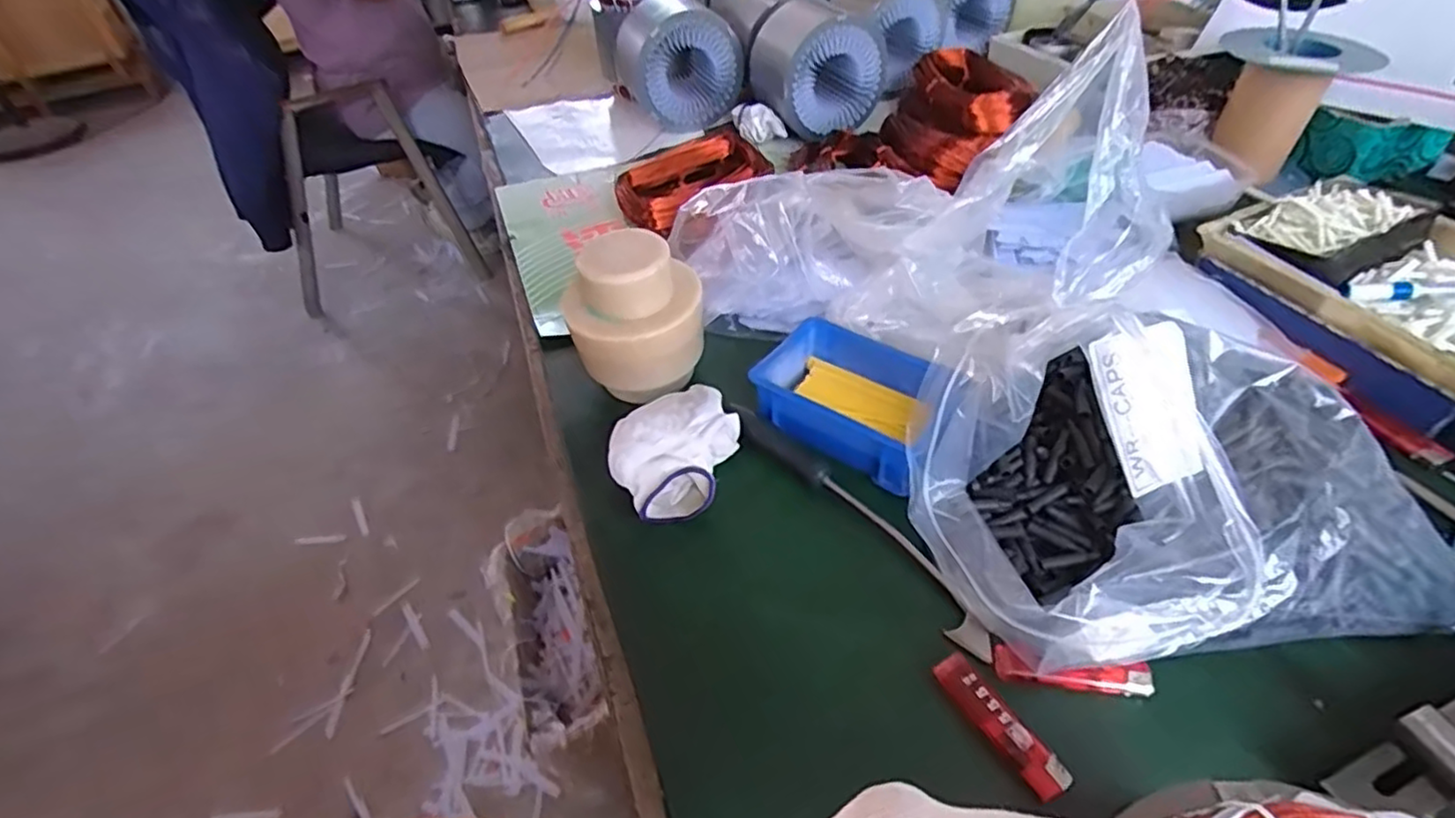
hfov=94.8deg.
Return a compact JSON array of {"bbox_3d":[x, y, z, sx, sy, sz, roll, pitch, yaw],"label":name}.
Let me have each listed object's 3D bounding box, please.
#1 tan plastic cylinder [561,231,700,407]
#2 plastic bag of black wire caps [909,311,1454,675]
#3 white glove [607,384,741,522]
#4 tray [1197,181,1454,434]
[{"bbox_3d":[-0.072,-0.066,0.557,0.110,0.132,0.095,-19,47,-13],"label":"tan plastic cylinder"},{"bbox_3d":[0.275,0.028,0.415,0.299,0.133,0.209,-6,46,-2],"label":"plastic bag of black wire caps"},{"bbox_3d":[-0.037,0.034,0.503,0.096,0.051,0.091,-2,46,2],"label":"white glove"},{"bbox_3d":[0.557,-0.109,0.560,0.181,0.062,0.243,-16,47,-11],"label":"tray"}]

